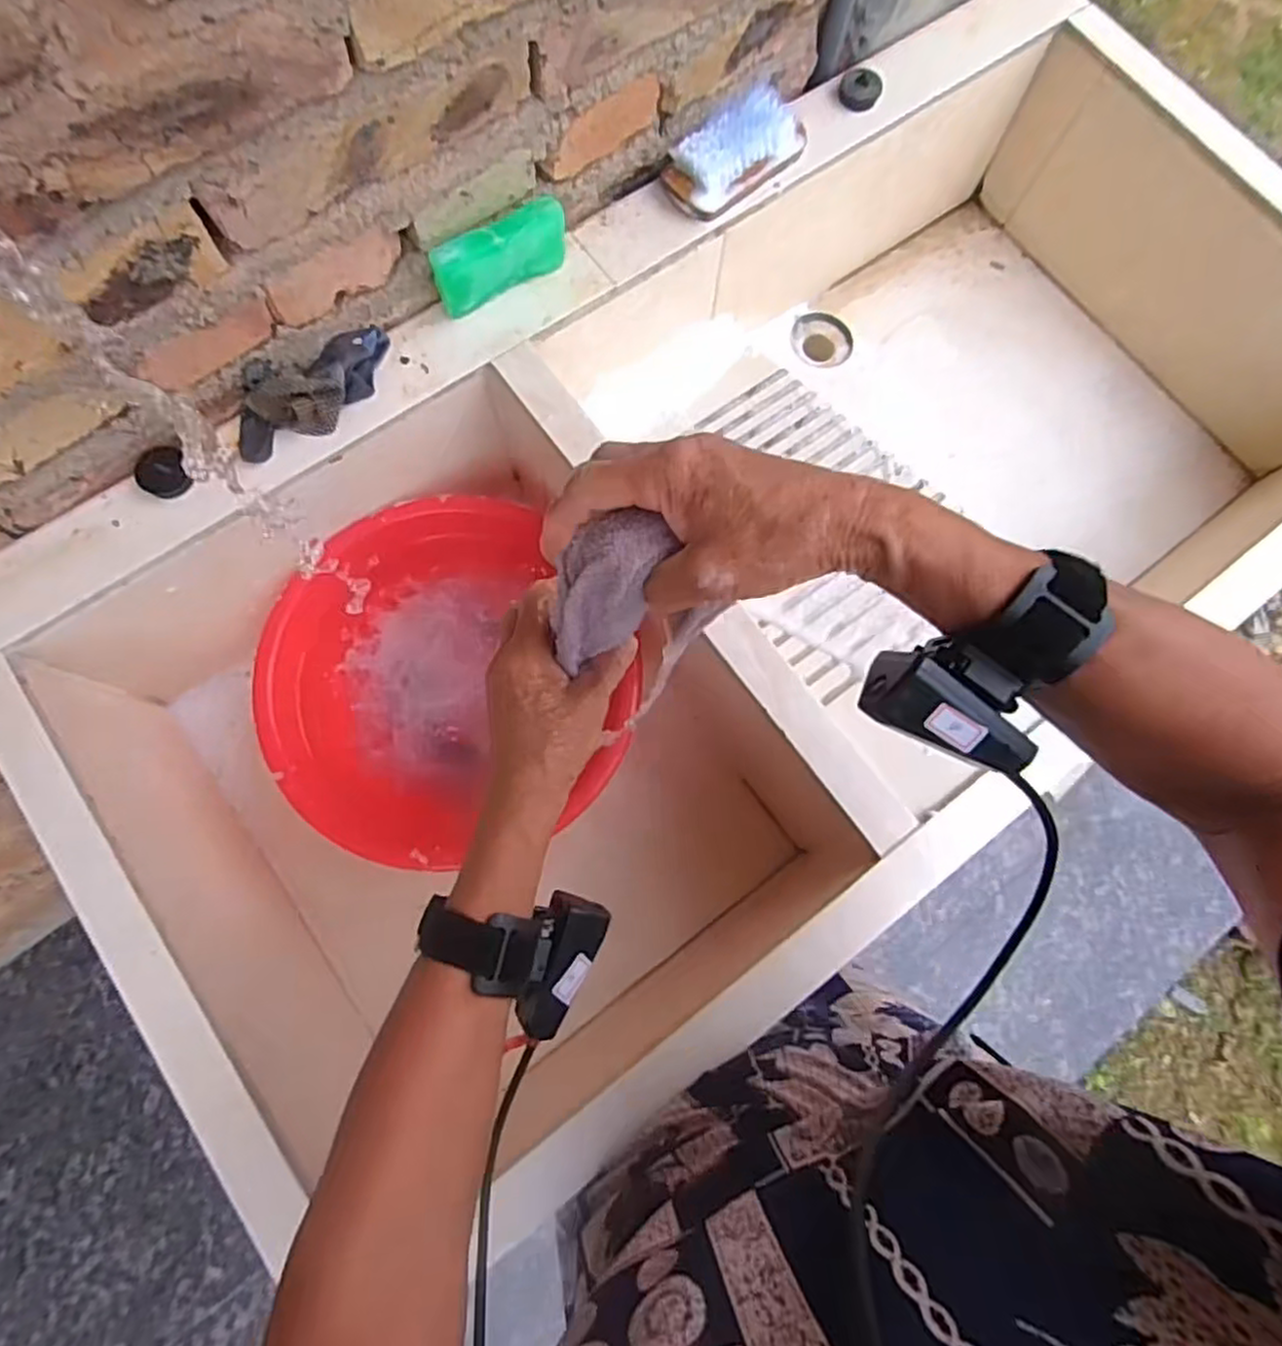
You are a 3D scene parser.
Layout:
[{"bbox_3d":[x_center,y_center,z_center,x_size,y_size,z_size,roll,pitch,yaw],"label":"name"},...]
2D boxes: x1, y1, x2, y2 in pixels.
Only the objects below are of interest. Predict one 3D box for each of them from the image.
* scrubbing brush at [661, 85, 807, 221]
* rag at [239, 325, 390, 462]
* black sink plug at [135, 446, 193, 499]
[{"bbox_3d":[0.079,-0.442,0.606,0.129,0.033,0.064,-42,81,-9],"label":"scrubbing brush"},{"bbox_3d":[-0.245,-0.211,0.538,0.135,0.035,0.052,-36,80,-8],"label":"rag"},{"bbox_3d":[-0.352,-0.145,0.529,0.035,0.012,0.035,2,84,-18],"label":"black sink plug"}]

